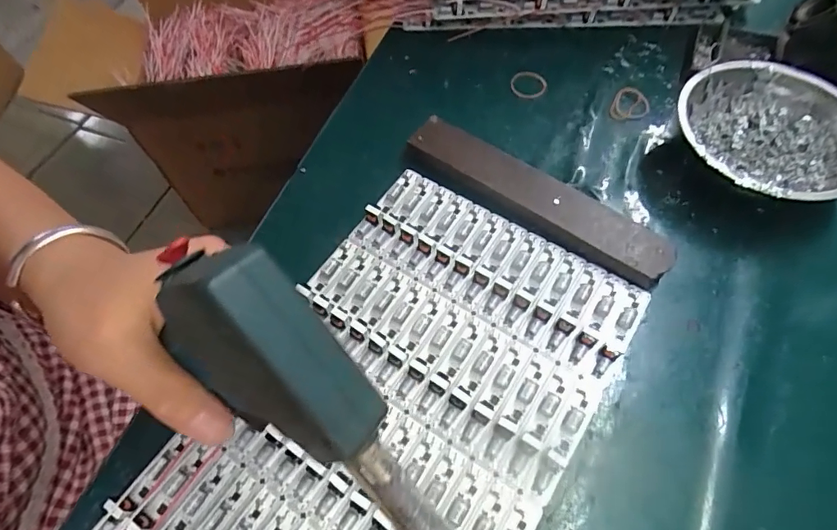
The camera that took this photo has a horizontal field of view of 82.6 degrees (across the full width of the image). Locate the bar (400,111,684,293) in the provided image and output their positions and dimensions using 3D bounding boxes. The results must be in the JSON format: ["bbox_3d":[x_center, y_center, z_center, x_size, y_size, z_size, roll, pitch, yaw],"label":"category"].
[{"bbox_3d":[0.079,-0.049,0.335,0.196,0.014,0.035,35,68,18],"label":"bar"}]

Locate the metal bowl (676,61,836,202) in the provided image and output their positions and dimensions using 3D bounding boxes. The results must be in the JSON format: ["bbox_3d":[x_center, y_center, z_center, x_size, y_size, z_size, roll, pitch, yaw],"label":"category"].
[{"bbox_3d":[0.240,-0.086,0.335,0.123,0.041,0.119,-1,62,1],"label":"metal bowl"}]

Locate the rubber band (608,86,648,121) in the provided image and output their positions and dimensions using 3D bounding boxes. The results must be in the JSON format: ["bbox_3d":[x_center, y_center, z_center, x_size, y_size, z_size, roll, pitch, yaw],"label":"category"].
[{"bbox_3d":[0.173,-0.130,0.386,0.029,0.006,0.036,26,73,11],"label":"rubber band"}]

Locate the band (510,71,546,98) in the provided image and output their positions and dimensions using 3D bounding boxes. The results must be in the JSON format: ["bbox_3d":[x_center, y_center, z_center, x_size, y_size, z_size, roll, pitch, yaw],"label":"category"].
[{"bbox_3d":[0.092,-0.152,0.397,0.030,0.004,0.029,16,64,10],"label":"band"}]

